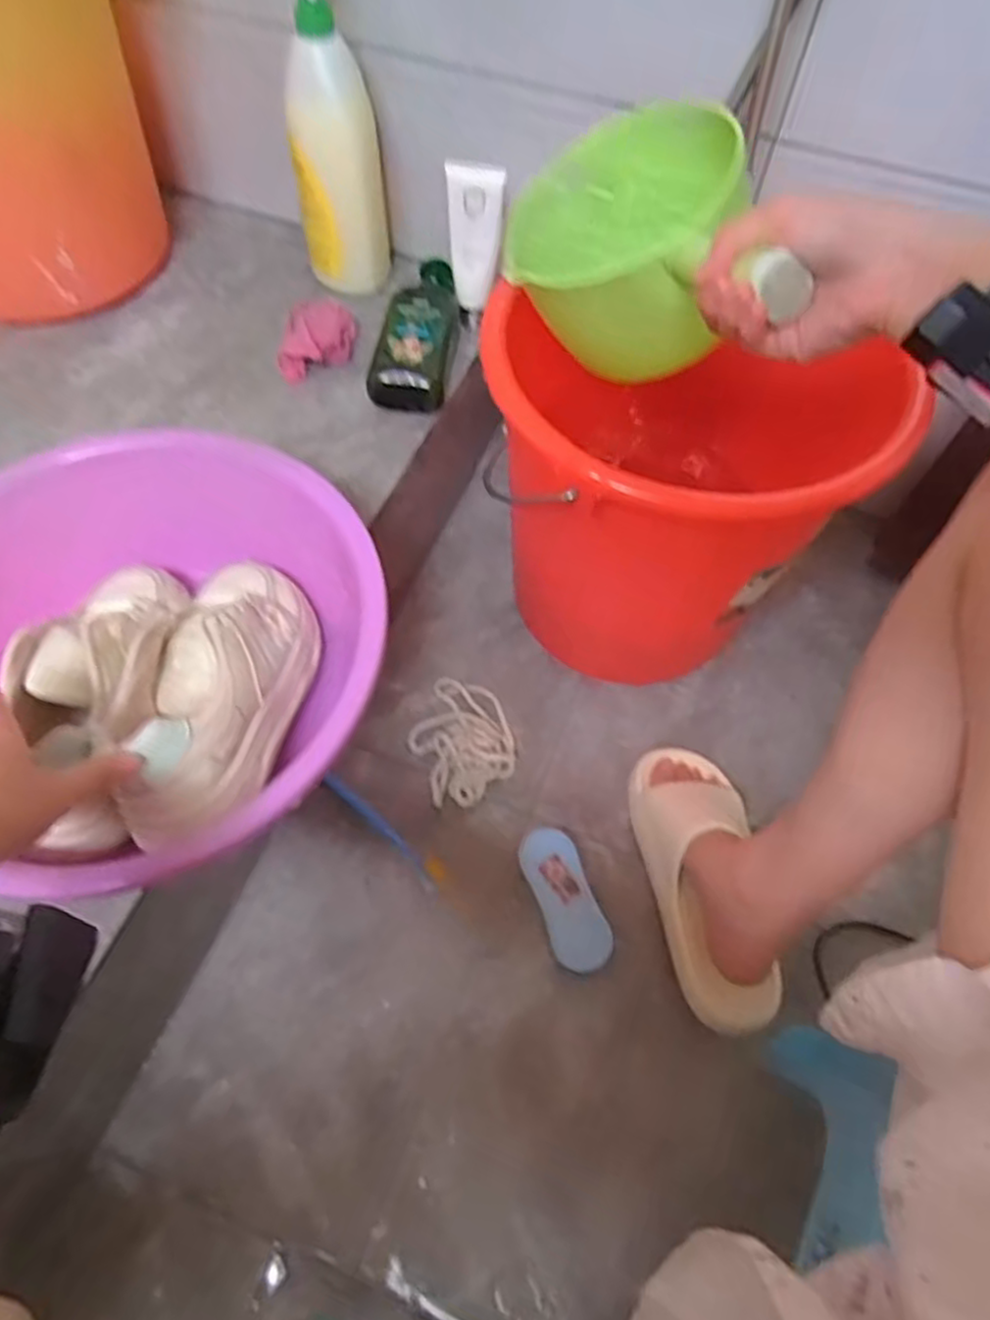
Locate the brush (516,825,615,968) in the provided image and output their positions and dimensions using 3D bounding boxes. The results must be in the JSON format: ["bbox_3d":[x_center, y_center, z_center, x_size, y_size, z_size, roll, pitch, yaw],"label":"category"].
[{"bbox_3d":[0.063,0.226,0.690,0.053,0.039,0.127,-20,62,-15],"label":"brush"}]

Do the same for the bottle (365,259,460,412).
[{"bbox_3d":[-0.080,-0.361,0.791,0.073,0.055,0.203,7,59,1],"label":"bottle"}]

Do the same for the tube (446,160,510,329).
[{"bbox_3d":[-0.022,-0.423,0.756,0.055,0.154,0.033,2,59,-2],"label":"tube"}]

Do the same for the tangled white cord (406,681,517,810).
[{"bbox_3d":[-0.034,0.077,0.768,0.102,0.027,0.129,-20,62,-15],"label":"tangled white cord"}]

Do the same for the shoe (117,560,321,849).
[{"bbox_3d":[-0.191,0.008,0.514,0.091,0.086,0.222,5,43,0],"label":"shoe"}]

